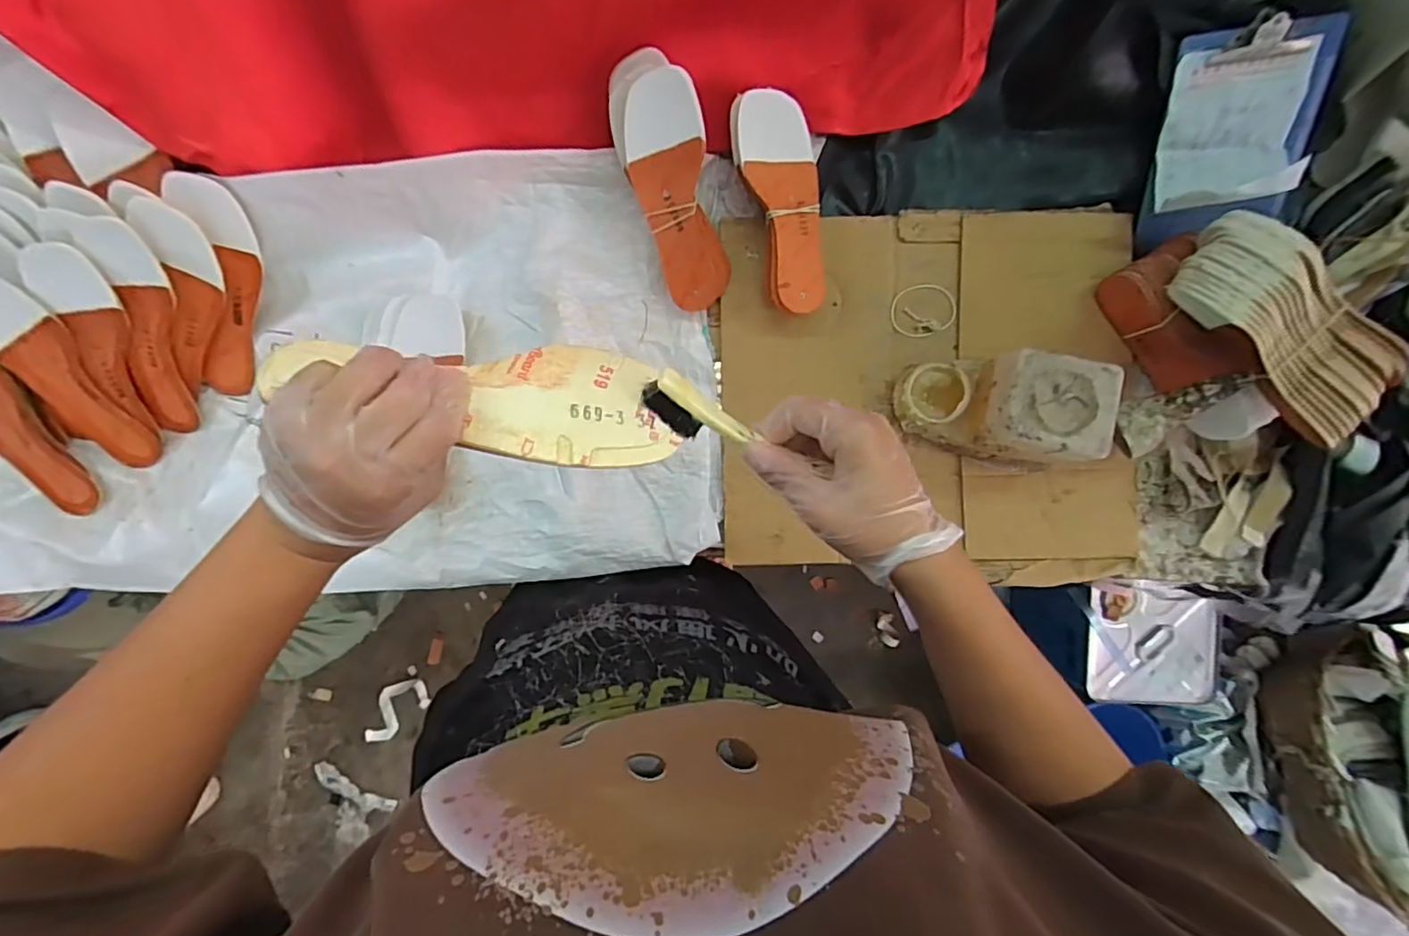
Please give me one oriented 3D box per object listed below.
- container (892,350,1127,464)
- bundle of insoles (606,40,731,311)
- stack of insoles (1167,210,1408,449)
[{"bbox_3d":[0.332,-0.070,0.674,0.194,0.118,0.104,11,87,-1],"label":"container"},{"bbox_3d":[-0.036,-0.313,0.667,0.094,0.064,0.266,-17,111,-2],"label":"bundle of insoles"},{"bbox_3d":[0.611,-0.151,0.626,0.142,0.057,0.238,-39,88,-3],"label":"stack of insoles"}]

